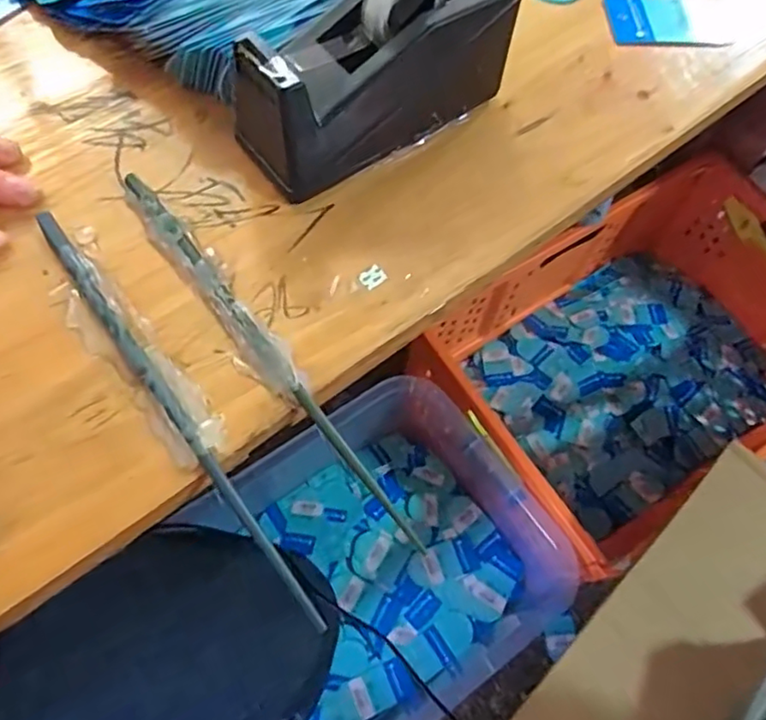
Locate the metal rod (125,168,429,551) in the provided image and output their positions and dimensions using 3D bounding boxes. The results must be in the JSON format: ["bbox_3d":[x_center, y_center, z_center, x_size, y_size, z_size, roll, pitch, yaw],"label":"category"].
[{"bbox_3d":[-0.058,-0.008,0.273,0.009,0.011,0.232,-35,72,-16],"label":"metal rod"}]

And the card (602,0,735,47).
[{"bbox_3d":[0.195,-0.231,0.395,0.088,0.005,0.050,-3,68,-7],"label":"card"}]

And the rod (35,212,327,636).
[{"bbox_3d":[-0.097,0.016,0.260,0.008,0.009,0.236,-35,72,-16],"label":"rod"}]

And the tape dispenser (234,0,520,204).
[{"bbox_3d":[-0.005,-0.156,0.308,0.157,0.078,0.066,-32,71,-15],"label":"tape dispenser"}]

